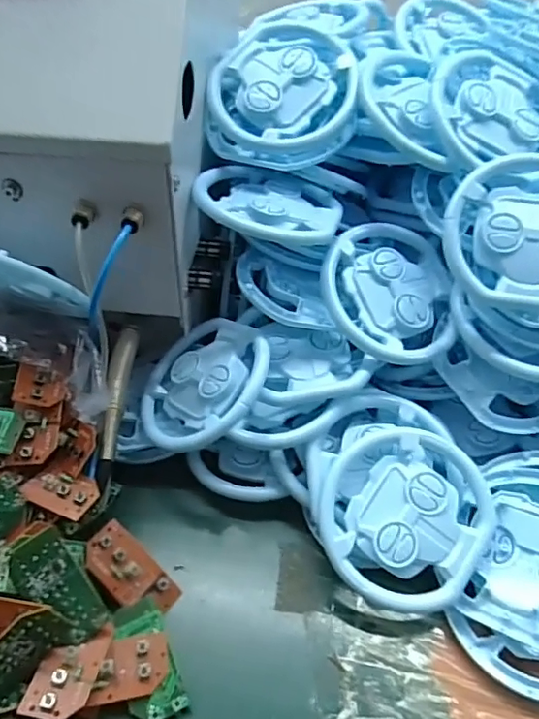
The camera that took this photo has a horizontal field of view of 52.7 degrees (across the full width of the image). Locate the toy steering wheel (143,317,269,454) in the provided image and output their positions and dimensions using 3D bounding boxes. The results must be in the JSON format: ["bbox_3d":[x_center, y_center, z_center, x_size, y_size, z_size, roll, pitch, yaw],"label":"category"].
[{"bbox_3d":[-0.044,0.017,0.370,0.095,0.014,0.095,29,78,47],"label":"toy steering wheel"}]

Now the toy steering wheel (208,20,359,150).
[{"bbox_3d":[0.009,-0.191,0.379,0.099,0.010,0.097,-1,77,2],"label":"toy steering wheel"}]

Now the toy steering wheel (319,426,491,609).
[{"bbox_3d":[0.081,0.096,0.334,0.099,0.021,0.099,0,71,0],"label":"toy steering wheel"}]

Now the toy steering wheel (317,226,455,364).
[{"bbox_3d":[0.082,-0.046,0.375,0.095,0.015,0.096,12,70,-10],"label":"toy steering wheel"}]

